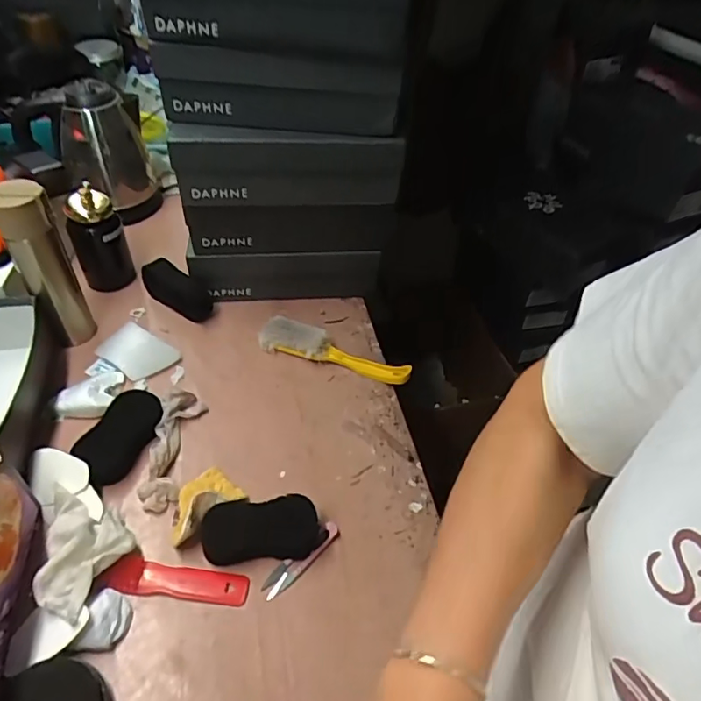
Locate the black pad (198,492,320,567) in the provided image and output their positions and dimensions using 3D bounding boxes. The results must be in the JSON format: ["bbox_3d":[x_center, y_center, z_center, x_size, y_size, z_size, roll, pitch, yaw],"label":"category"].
[{"bbox_3d":[-0.102,0.199,0.608,0.126,0.029,0.062,-2,47,-6],"label":"black pad"}]

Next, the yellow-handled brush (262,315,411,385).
[{"bbox_3d":[-0.023,0.000,0.803,0.231,0.037,0.050,16,48,10],"label":"yellow-handled brush"}]

